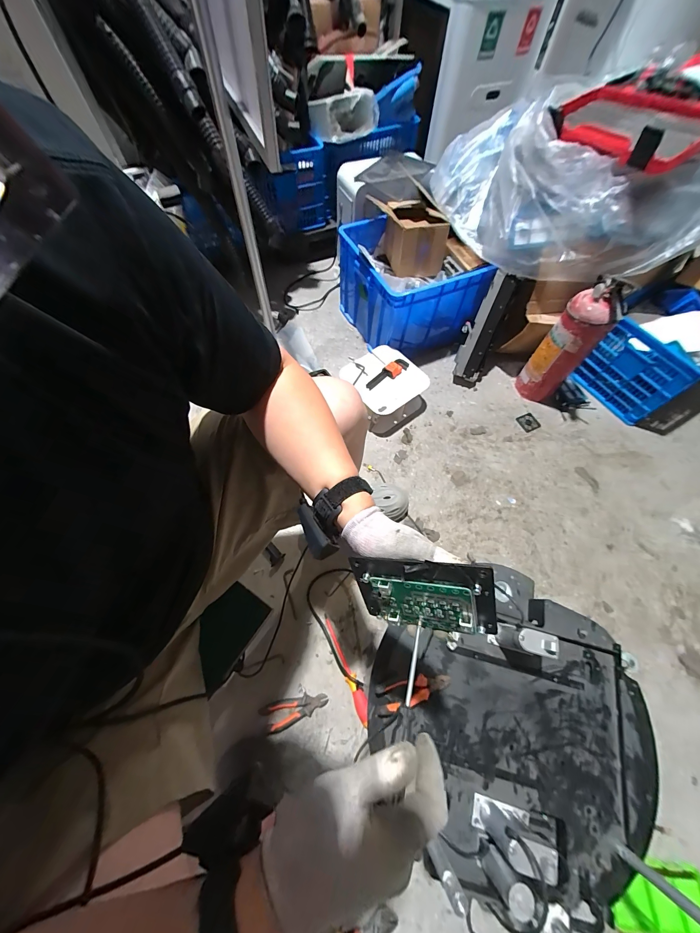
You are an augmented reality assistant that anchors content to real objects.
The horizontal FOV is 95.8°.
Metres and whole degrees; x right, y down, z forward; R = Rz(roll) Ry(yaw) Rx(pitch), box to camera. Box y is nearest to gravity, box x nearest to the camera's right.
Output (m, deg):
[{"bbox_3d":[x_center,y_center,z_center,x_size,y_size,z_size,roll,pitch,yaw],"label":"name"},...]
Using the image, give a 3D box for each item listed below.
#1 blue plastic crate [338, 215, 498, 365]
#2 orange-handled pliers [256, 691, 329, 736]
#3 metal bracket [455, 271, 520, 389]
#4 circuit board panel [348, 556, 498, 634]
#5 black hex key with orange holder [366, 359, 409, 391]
[{"bbox_3d":[0.194,-0.669,1.200,0.354,0.308,0.480,-23,65,-13],"label":"blue plastic crate"},{"bbox_3d":[-0.128,0.560,0.726,0.149,0.023,0.056,-15,62,-8],"label":"orange-handled pliers"},{"bbox_3d":[0.459,-0.463,1.106,0.111,0.366,0.062,23,32,13],"label":"metal bracket"},{"bbox_3d":[0.073,0.133,0.322,0.134,0.094,0.014,-3,28,25],"label":"circuit board panel"},{"bbox_3d":[0.120,-0.306,1.050,0.179,0.017,0.054,-39,71,-19],"label":"black hex key with orange holder"}]

